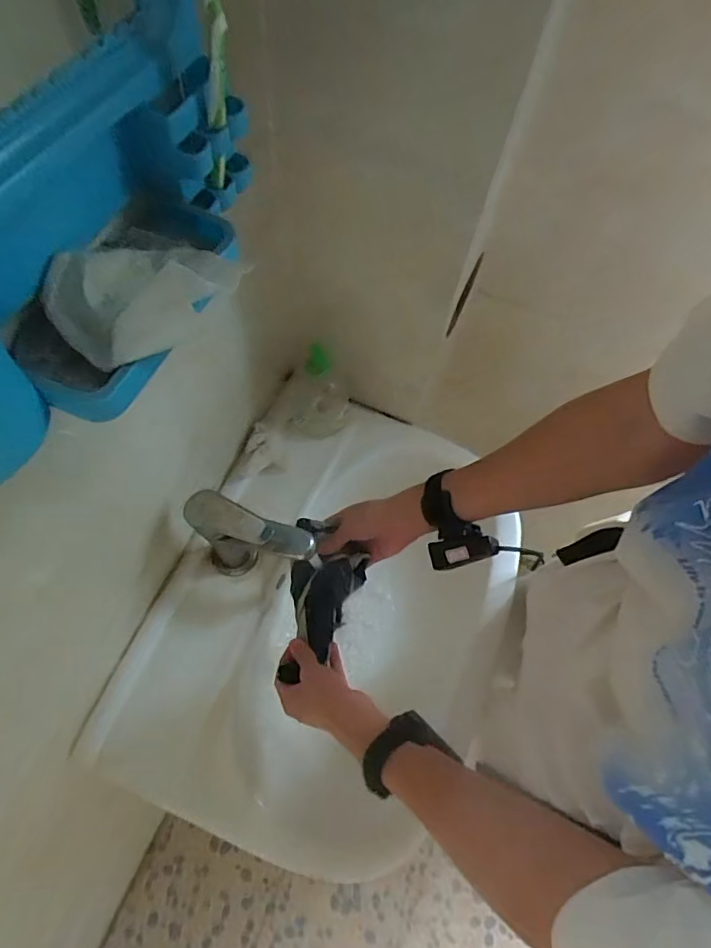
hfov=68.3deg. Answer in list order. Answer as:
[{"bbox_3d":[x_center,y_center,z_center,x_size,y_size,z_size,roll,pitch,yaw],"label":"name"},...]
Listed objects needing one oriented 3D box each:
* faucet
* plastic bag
[{"bbox_3d":[-0.118,0.085,0.602,0.137,0.184,0.055,17,64,3],"label":"faucet"},{"bbox_3d":[-0.121,-0.111,0.293,0.083,0.037,0.101,40,68,14],"label":"plastic bag"}]

